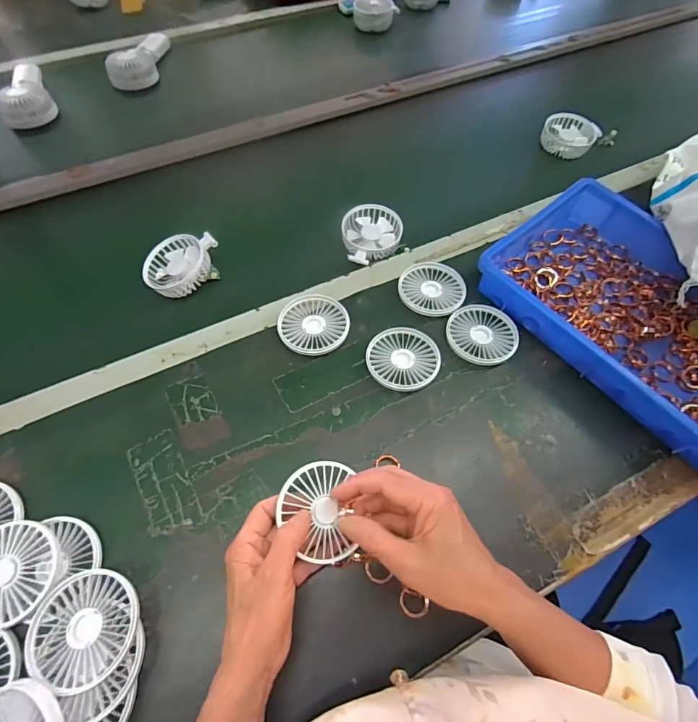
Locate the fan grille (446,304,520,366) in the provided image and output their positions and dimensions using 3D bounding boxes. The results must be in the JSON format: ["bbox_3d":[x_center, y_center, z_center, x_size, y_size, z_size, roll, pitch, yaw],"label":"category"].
[{"bbox_3d":[0.168,-0.034,0.523,0.088,0.009,0.083,0,56,1],"label":"fan grille"}]

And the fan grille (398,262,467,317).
[{"bbox_3d":[0.112,-0.100,0.557,0.086,0.012,0.092,4,61,-1],"label":"fan grille"}]

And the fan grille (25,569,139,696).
[{"bbox_3d":[-0.227,0.232,0.358,0.085,0.022,0.087,-2,60,2],"label":"fan grille"}]

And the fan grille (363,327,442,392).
[{"bbox_3d":[0.066,-0.003,0.508,0.086,0.018,0.089,1,61,-2],"label":"fan grille"}]

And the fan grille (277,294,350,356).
[{"bbox_3d":[-0.044,-0.048,0.527,0.086,0.019,0.092,1,60,-1],"label":"fan grille"}]

